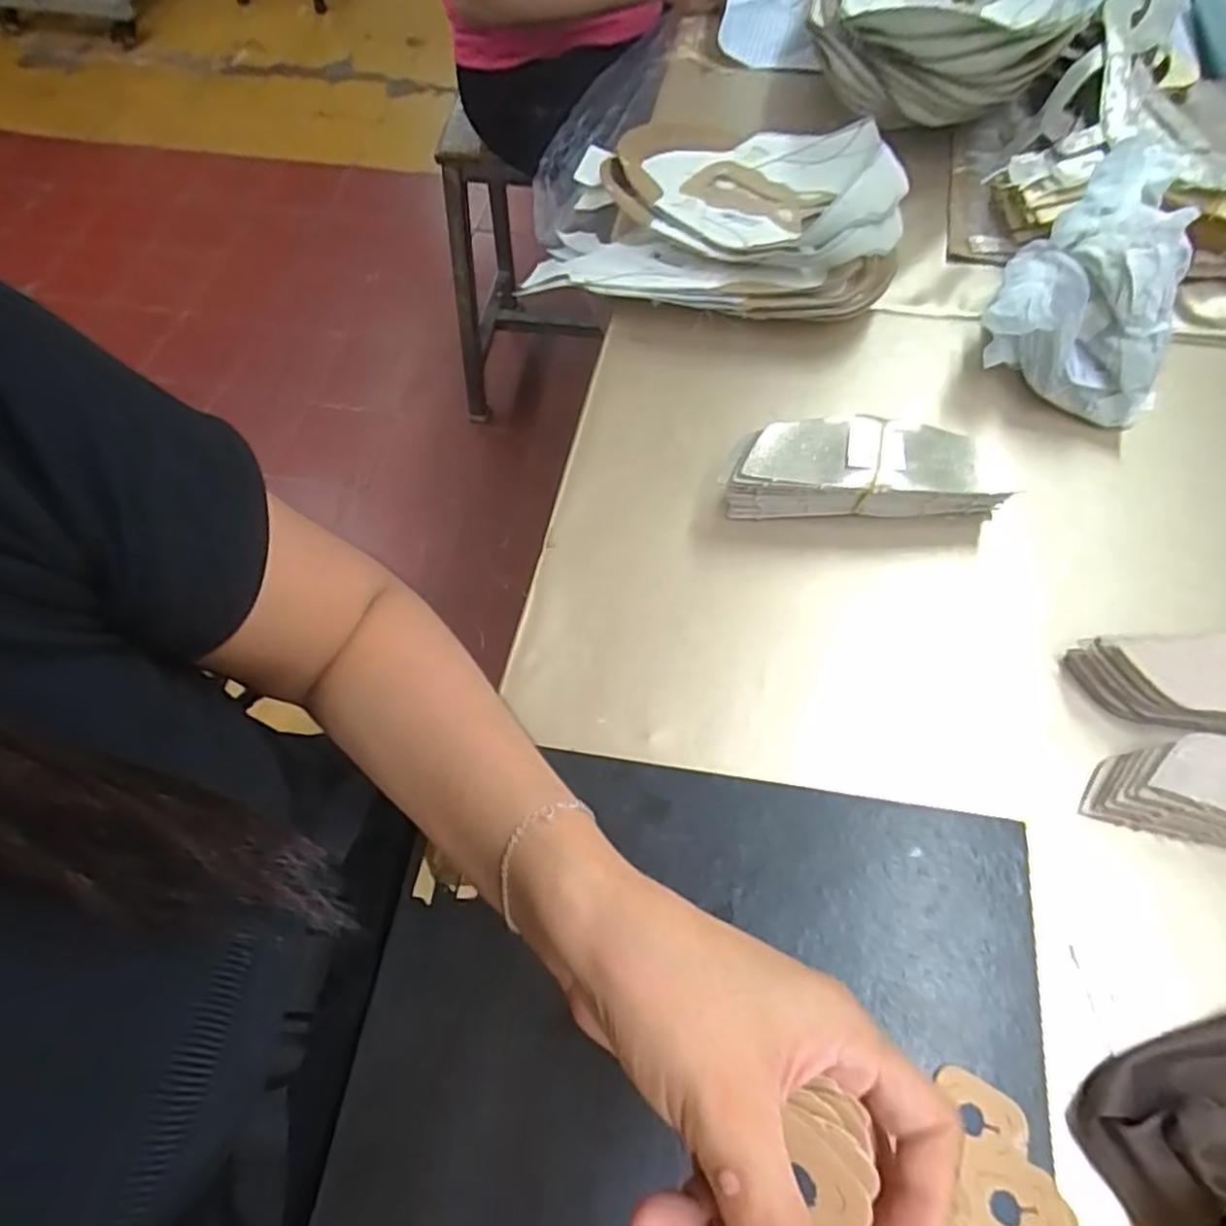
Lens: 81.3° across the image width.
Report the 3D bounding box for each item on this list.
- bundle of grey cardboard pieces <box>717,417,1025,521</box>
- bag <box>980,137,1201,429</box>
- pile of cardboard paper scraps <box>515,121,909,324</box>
[{"bbox_3d":[0.160,-0.093,0.457,0.174,0.057,0.053,3,64,3],"label":"bundle of grey cardboard pieces"},{"bbox_3d":[0.344,-0.233,0.502,0.121,0.099,0.175,29,68,15],"label":"bag"},{"bbox_3d":[0.080,-0.338,0.596,0.295,0.087,0.239,10,64,6],"label":"pile of cardboard paper scraps"}]

